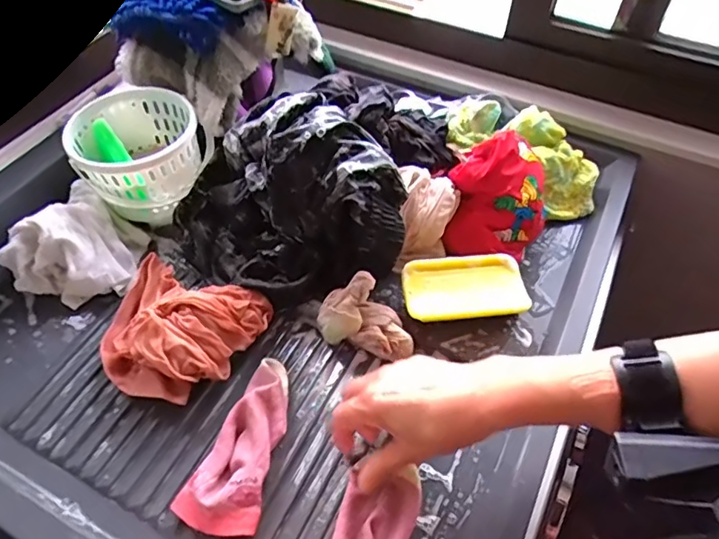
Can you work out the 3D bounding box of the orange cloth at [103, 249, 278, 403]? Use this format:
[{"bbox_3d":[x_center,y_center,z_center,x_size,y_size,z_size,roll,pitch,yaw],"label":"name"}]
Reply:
[{"bbox_3d":[-0.172,0.055,0.502,0.142,0.068,0.128,16,54,12],"label":"orange cloth"}]

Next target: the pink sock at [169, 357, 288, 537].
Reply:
[{"bbox_3d":[-0.099,0.144,0.453,0.063,0.026,0.145,11,53,8],"label":"pink sock"}]

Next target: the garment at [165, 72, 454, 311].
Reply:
[{"bbox_3d":[-0.057,-0.099,0.557,0.245,0.144,0.232,22,55,16],"label":"garment"}]

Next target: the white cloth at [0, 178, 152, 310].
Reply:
[{"bbox_3d":[-0.293,-0.023,0.565,0.113,0.073,0.122,25,56,17],"label":"white cloth"}]

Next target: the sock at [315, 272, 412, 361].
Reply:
[{"bbox_3d":[0.008,0.046,0.500,0.090,0.074,0.044,13,53,9],"label":"sock"}]

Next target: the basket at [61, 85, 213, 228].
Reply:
[{"bbox_3d":[-0.247,-0.131,0.614,0.137,0.090,0.138,0,52,0],"label":"basket"}]

